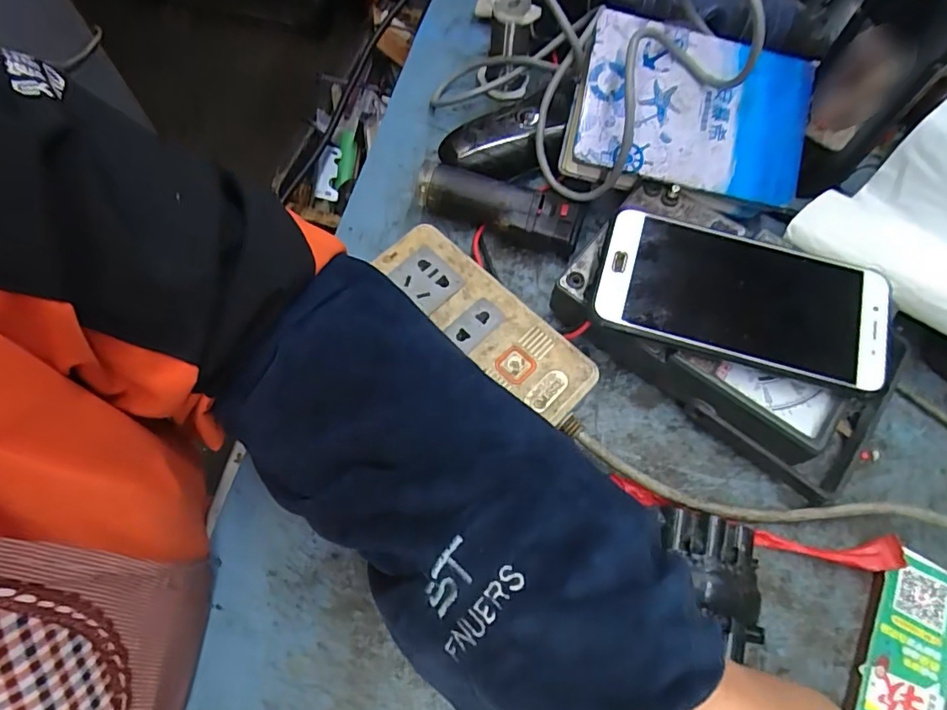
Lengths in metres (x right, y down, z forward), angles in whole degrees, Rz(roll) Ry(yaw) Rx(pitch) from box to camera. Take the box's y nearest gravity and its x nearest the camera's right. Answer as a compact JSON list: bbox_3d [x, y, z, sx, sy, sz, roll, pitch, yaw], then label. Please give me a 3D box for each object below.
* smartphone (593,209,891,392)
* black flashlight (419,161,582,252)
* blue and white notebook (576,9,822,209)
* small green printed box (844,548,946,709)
[{"bbox_3d":[0.146,-0.033,0.290,0.151,0.010,0.078,14,66,4],"label":"smartphone"},{"bbox_3d":[0.018,-0.099,0.361,0.106,0.038,0.030,17,67,6],"label":"black flashlight"},{"bbox_3d":[0.141,-0.151,0.333,0.145,0.012,0.094,9,90,-9],"label":"blue and white notebook"},{"bbox_3d":[0.219,0.147,0.270,0.039,0.011,0.089,29,68,11],"label":"small green printed box"}]

